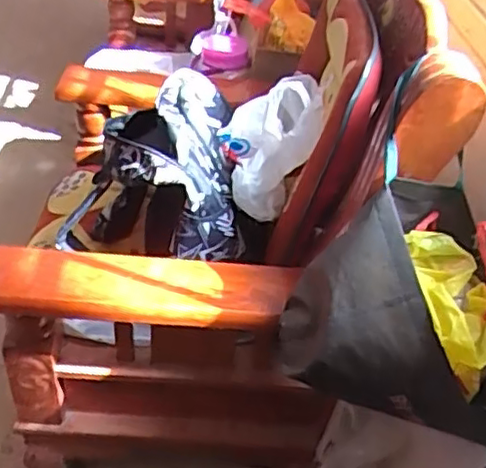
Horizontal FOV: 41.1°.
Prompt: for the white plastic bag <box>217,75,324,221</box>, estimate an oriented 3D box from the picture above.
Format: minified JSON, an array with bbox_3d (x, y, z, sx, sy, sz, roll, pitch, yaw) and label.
[{"bbox_3d":[0.050,-0.190,1.231,0.177,0.196,0.266,5,39,-2],"label":"white plastic bag"}]

